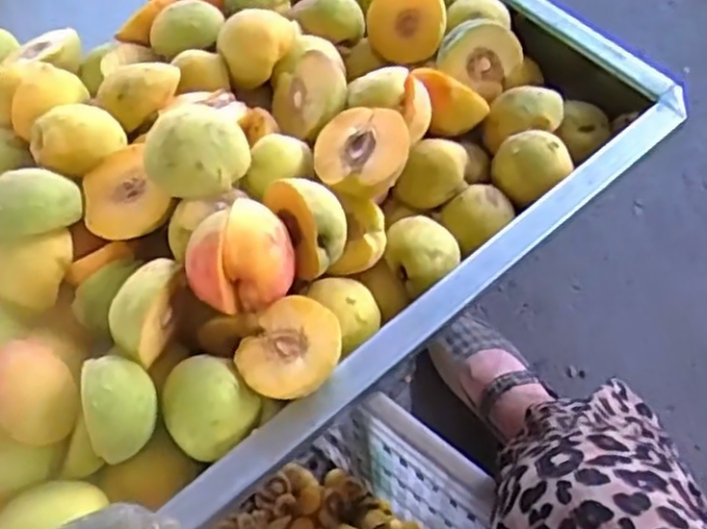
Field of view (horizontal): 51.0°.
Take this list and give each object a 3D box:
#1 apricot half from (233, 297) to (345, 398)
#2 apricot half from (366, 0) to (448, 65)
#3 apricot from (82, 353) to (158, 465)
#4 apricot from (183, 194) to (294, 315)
[{"bbox_3d":[-0.034,0.048,0.419,0.057,0.023,0.057,-10,58,17],"label":"apricot half"},{"bbox_3d":[0.043,-0.191,0.584,0.061,0.058,0.032,5,20,20],"label":"apricot half"},{"bbox_3d":[-0.126,0.076,0.405,0.032,0.039,0.049,-10,58,-3],"label":"apricot"},{"bbox_3d":[-0.066,-0.004,0.426,0.059,0.047,0.048,-23,60,-11],"label":"apricot"}]

